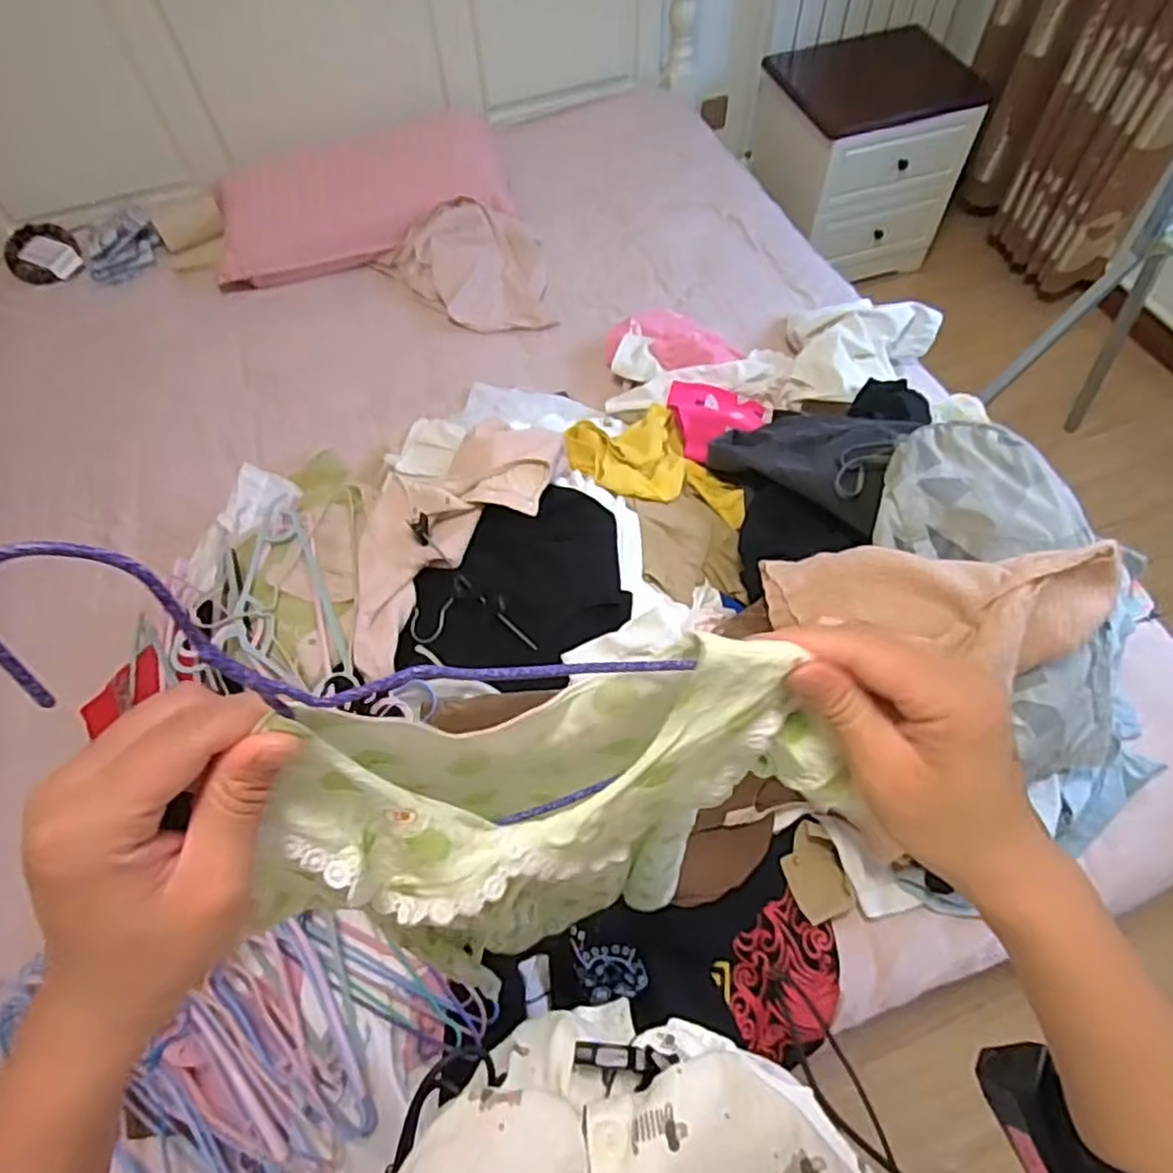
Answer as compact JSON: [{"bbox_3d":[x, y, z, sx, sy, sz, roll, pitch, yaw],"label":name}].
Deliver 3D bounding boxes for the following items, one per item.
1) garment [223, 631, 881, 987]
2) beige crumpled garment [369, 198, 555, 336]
[{"bbox_3d":[-0.011,0.101,0.316,0.243,0.145,0.083,-14,61,-6],"label":"garment"},{"bbox_3d":[-0.213,-0.677,1.492,0.306,0.097,0.369,-39,66,-18],"label":"beige crumpled garment"}]

